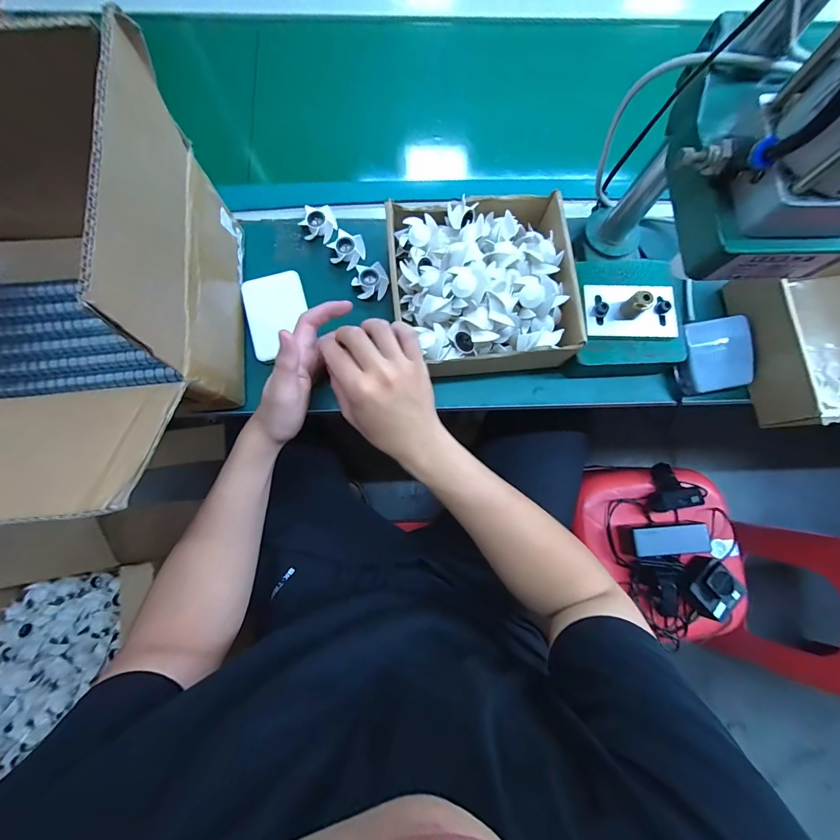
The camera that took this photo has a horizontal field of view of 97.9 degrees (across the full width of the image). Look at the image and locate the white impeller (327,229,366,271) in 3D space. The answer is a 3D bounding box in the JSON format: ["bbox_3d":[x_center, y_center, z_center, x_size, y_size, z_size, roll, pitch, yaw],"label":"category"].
[{"bbox_3d":[-0.090,-0.211,0.451,0.040,0.016,0.041,29,80,4],"label":"white impeller"}]

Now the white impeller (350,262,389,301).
[{"bbox_3d":[-0.061,-0.170,0.449,0.042,0.019,0.038,-12,79,-4],"label":"white impeller"}]

